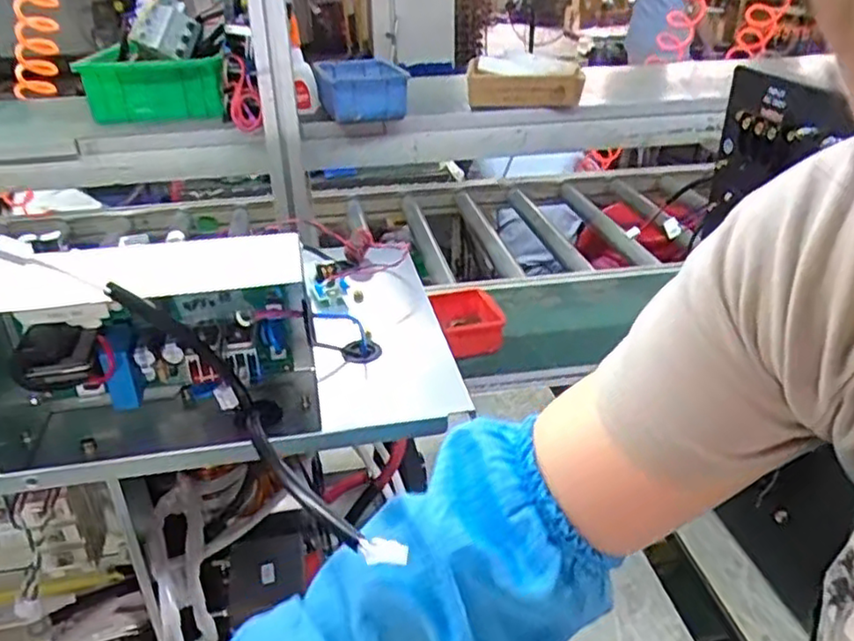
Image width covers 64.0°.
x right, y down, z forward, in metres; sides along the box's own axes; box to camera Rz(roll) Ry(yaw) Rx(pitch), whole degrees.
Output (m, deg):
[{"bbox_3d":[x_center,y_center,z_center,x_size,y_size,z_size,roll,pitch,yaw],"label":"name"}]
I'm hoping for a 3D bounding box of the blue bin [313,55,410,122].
[{"bbox_3d":[-0.087,-0.298,0.877,0.097,0.059,0.117,-9,29,-14],"label":"blue bin"}]

